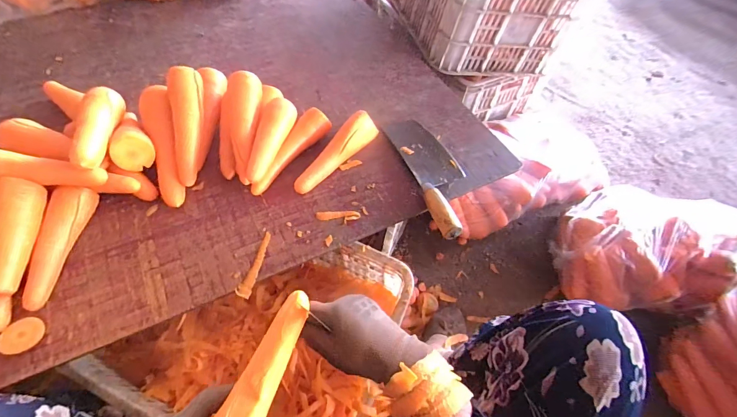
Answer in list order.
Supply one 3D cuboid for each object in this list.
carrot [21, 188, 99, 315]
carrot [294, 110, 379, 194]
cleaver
[{"bbox_3d":[-0.435,0.051,0.482,0.037,0.038,0.167,5,70,0],"label":"carrot"},{"bbox_3d":[-0.059,-0.098,0.592,0.042,0.058,0.179,39,63,19],"label":"carrot"},{"bbox_3d":[0.114,-0.072,0.601,0.091,0.031,0.271,-12,59,-12],"label":"cleaver"}]

